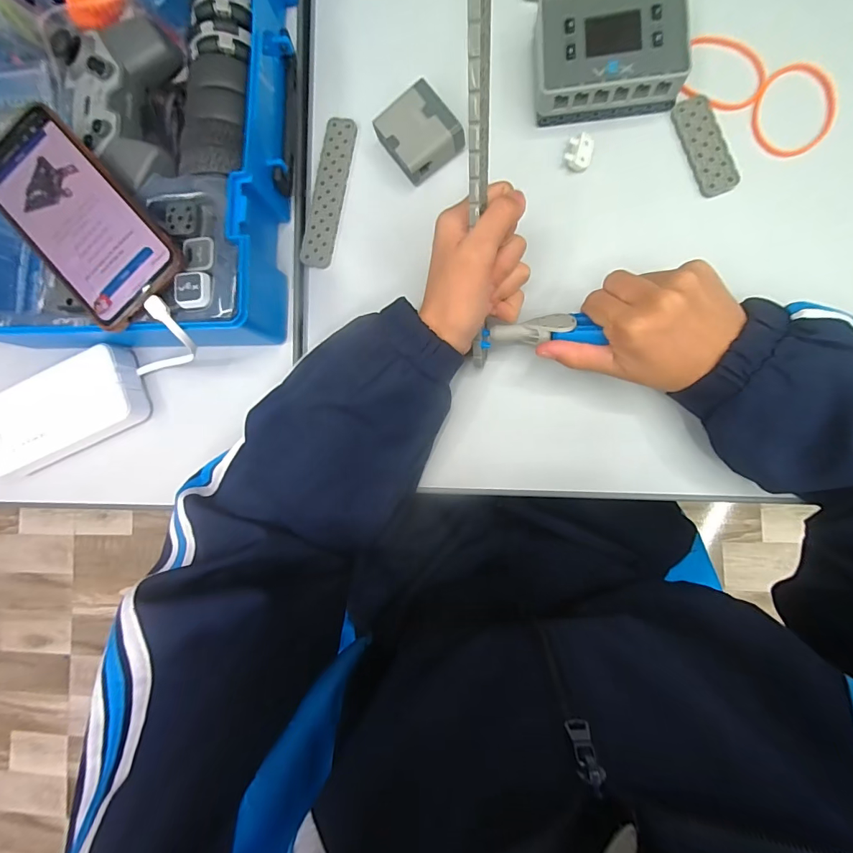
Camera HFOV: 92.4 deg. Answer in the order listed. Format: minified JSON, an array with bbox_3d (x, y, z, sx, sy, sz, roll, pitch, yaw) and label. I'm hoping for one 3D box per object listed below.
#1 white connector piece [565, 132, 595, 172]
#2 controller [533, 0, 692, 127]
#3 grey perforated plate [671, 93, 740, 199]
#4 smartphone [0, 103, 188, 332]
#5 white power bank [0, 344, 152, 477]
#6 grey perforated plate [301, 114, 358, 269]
[{"bbox_3d":[0.117,-0.210,0.313,0.019,0.009,0.024,17,89,8],"label":"white connector piece"},{"bbox_3d":[0.131,-0.273,0.301,0.101,0.034,0.075,-3,87,7],"label":"controller"},{"bbox_3d":[0.207,-0.208,0.302,0.029,0.005,0.073,-18,85,6],"label":"grey perforated plate"},{"bbox_3d":[-0.241,-0.144,0.284,0.073,0.014,0.153,-43,88,4],"label":"smartphone"},{"bbox_3d":[-0.312,-0.012,0.348,0.135,0.027,0.070,-21,85,6],"label":"white power bank"},{"bbox_3d":[-0.082,-0.194,0.341,0.027,0.007,0.122,12,89,8],"label":"grey perforated plate"}]

